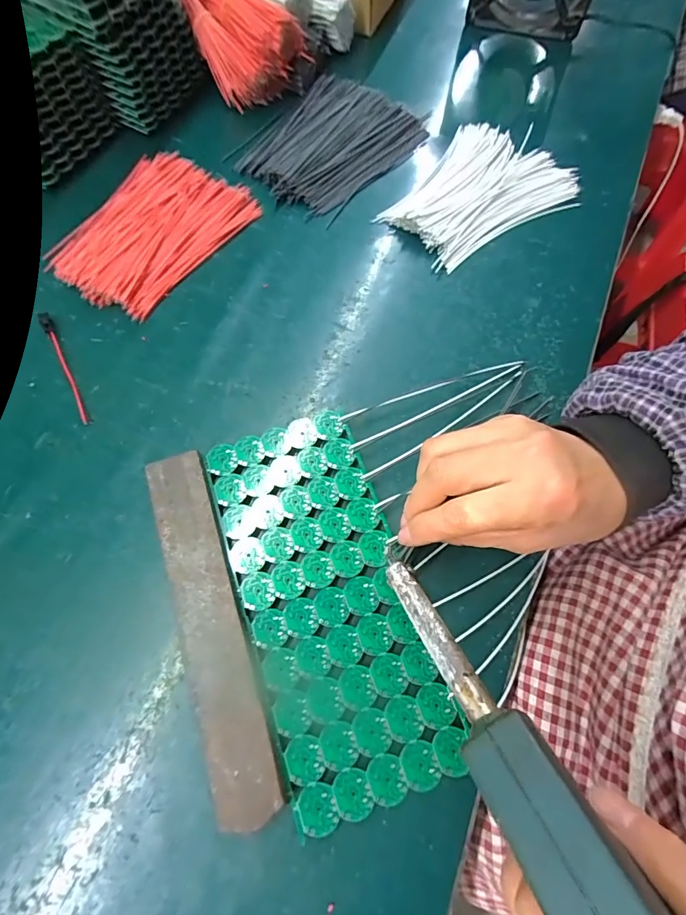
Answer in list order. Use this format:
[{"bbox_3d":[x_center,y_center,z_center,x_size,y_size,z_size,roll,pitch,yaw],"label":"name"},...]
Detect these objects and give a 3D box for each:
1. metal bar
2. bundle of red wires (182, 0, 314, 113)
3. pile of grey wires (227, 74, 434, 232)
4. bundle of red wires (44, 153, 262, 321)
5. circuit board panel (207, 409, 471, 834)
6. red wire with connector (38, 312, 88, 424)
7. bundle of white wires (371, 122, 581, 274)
[{"bbox_3d":[-0.075,0.089,0.242,0.034,0.016,0.196,-19,70,-7],"label":"metal bar"},{"bbox_3d":[-0.101,-0.411,0.398,0.084,0.063,0.144,-27,72,-10],"label":"bundle of red wires"},{"bbox_3d":[-0.013,-0.295,0.392,0.129,0.010,0.160,38,74,13],"label":"pile of grey wires"},{"bbox_3d":[-0.159,-0.192,0.352,0.109,0.015,0.157,35,73,12],"label":"bundle of red wires"},{"bbox_3d":[-0.011,0.076,0.249,0.092,0.004,0.212,-19,70,-7],"label":"circuit board panel"},{"bbox_3d":[-0.207,-0.068,0.312,0.008,0.004,0.108,-27,72,-10],"label":"red wire with connector"},{"bbox_3d":[0.117,-0.224,0.362,0.121,0.017,0.152,38,74,13],"label":"bundle of white wires"}]

